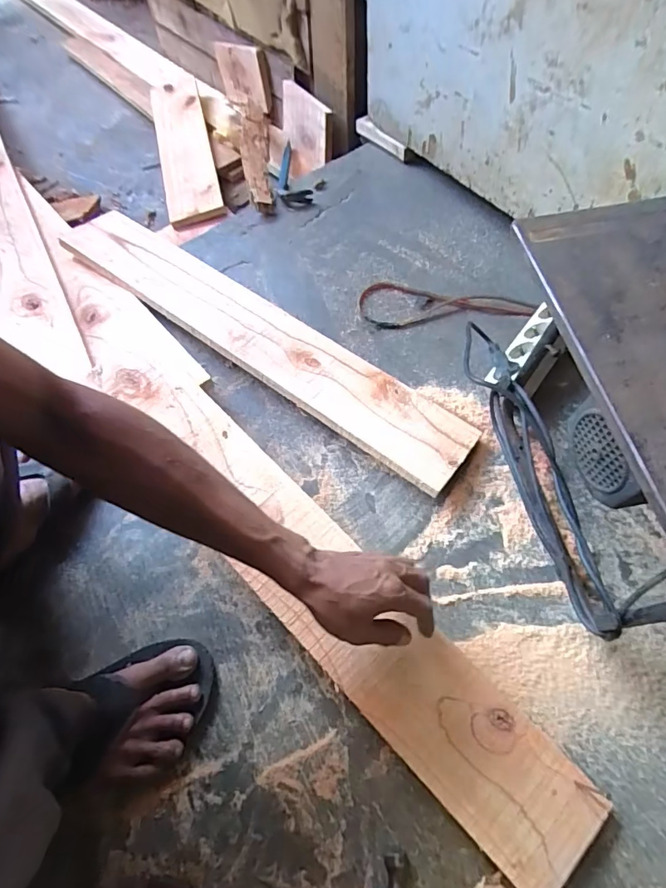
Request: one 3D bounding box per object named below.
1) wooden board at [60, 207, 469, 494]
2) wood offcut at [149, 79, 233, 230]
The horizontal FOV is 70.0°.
[{"bbox_3d":[-0.116,-0.175,0.719,0.717,0.019,0.134,35,59,15],"label":"wooden board"},{"bbox_3d":[-0.340,-0.675,1.074,0.124,0.037,0.488,-19,68,8],"label":"wood offcut"}]

